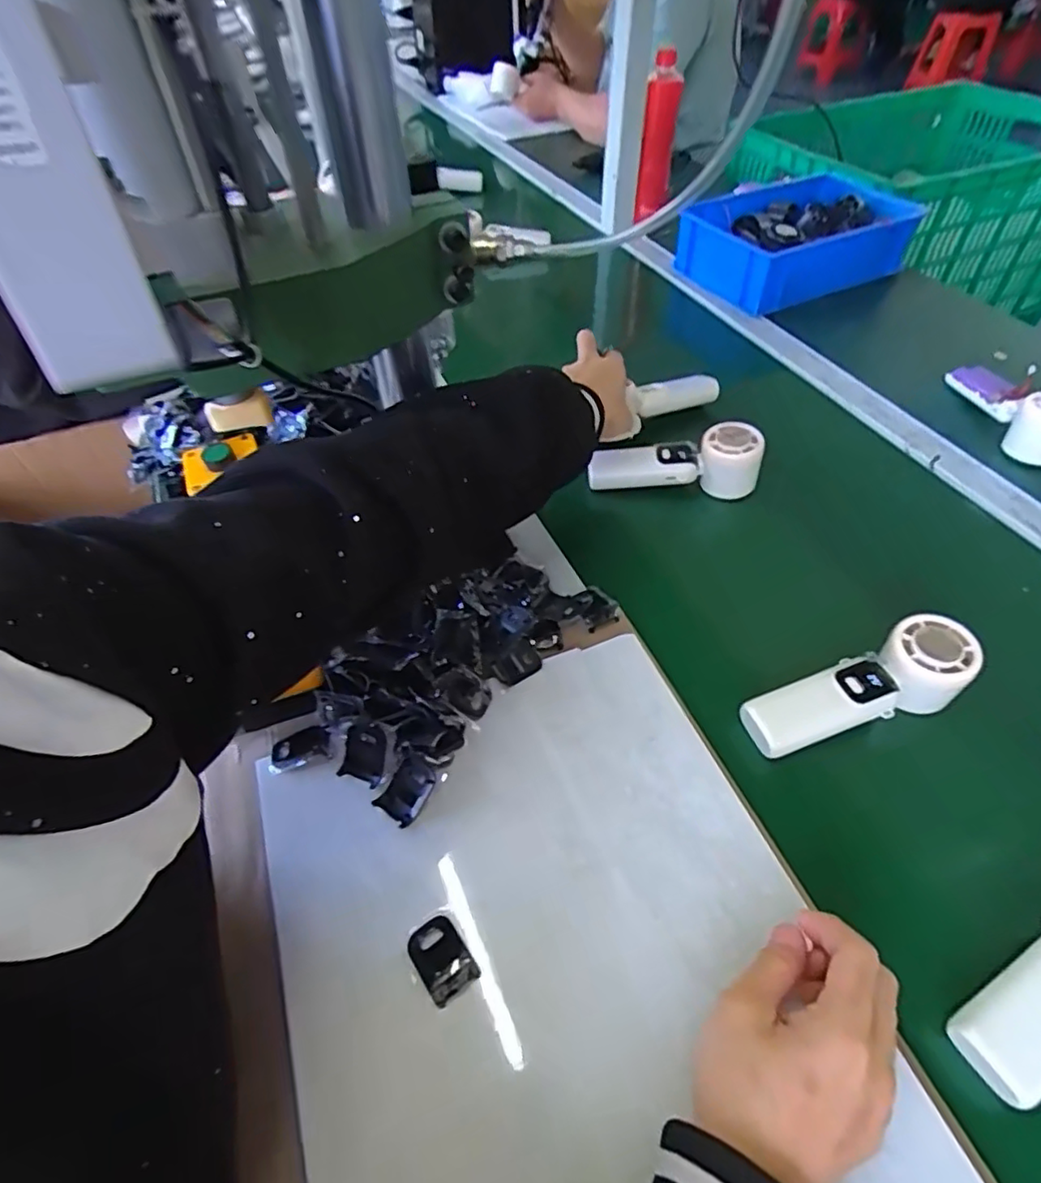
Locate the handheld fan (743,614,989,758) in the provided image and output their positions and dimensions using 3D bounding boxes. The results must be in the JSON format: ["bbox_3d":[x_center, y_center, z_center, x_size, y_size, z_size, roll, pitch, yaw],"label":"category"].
[{"bbox_3d":[0.243,0.068,0.449,0.165,0.044,0.059,-17,51,-10],"label":"handheld fan"}]

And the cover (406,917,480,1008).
[{"bbox_3d":[-0.046,0.213,0.362,0.029,0.004,0.041,-31,54,-20],"label":"cover"}]

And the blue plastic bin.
[{"bbox_3d":[0.416,-0.523,0.923,0.331,0.088,0.198,-24,53,-17],"label":"blue plastic bin"}]

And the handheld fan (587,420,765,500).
[{"bbox_3d":[0.155,-0.133,0.629,0.160,0.056,0.045,1,50,6],"label":"handheld fan"}]

